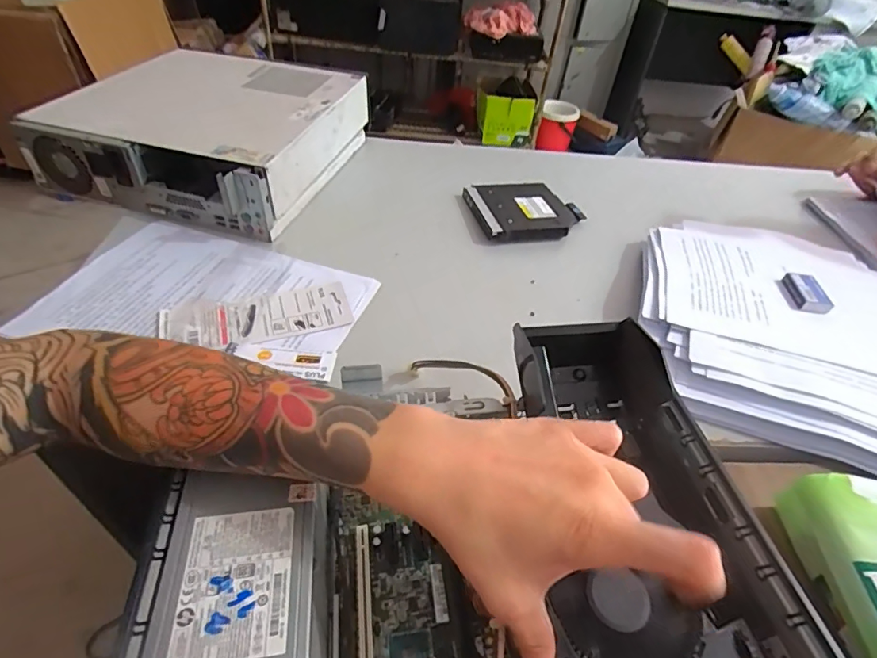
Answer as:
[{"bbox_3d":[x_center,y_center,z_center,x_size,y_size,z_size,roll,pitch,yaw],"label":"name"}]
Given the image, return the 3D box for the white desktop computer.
[{"bbox_3d":[-0.311,-0.289,0.684,0.342,0.095,0.328,18,45,11],"label":"white desktop computer"}]

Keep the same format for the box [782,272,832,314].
[{"bbox_3d":[0.397,-0.040,0.518,0.031,0.012,0.056,9,44,2],"label":"box"}]

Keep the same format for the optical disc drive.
[{"bbox_3d":[0.122,-0.169,0.669,0.152,0.018,0.136,-7,43,-15],"label":"optical disc drive"}]

